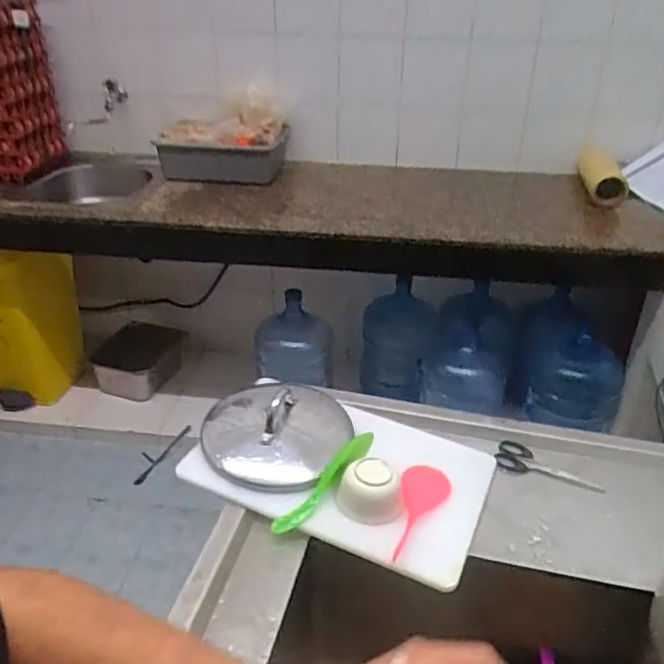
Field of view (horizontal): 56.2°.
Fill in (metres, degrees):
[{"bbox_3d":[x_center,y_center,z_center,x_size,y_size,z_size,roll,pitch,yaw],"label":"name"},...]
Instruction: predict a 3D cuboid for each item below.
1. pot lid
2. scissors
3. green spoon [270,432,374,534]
[{"bbox_3d":[-0.085,0.143,0.920,0.216,0.082,0.223,1,31,-1],"label":"pot lid"},{"bbox_3d":[0.320,0.197,0.918,0.148,0.009,0.060,11,33,16],"label":"scissors"},{"bbox_3d":[-0.010,0.198,0.821,0.033,0.017,0.176,30,64,38],"label":"green spoon"}]

